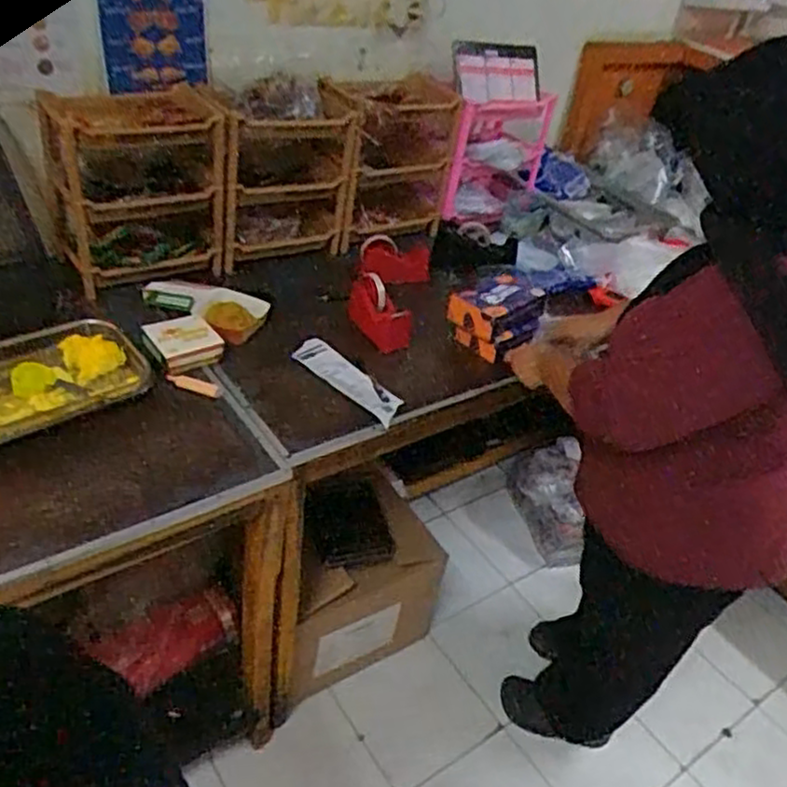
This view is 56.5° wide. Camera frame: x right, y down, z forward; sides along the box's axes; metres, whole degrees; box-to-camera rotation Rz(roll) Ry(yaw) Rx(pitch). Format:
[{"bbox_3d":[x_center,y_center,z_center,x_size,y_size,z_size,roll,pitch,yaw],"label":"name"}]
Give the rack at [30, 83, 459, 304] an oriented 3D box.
[{"bbox_3d":[-0.244,-0.445,1.460,0.831,0.332,0.261,-13,44,-22],"label":"rack"}]

